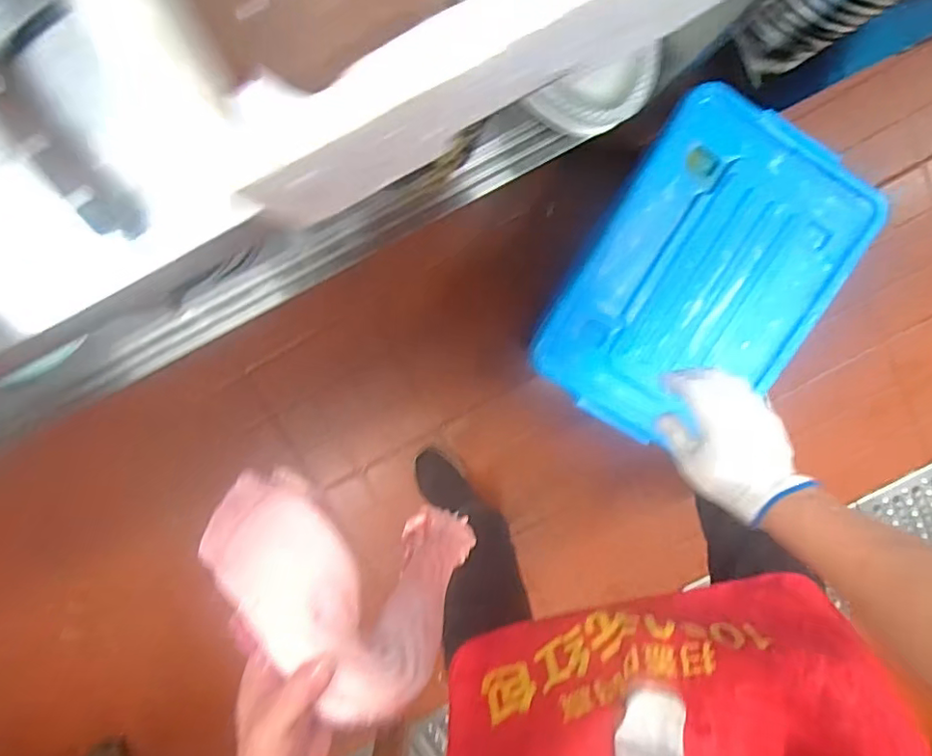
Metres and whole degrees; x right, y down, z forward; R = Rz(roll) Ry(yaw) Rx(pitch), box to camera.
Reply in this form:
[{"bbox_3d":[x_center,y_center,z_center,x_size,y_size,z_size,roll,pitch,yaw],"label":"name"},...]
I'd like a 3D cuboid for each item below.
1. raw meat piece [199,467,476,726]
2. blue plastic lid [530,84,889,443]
[{"bbox_3d":[-0.088,0.192,0.581,0.088,0.390,0.222,-42,72,5],"label":"raw meat piece"},{"bbox_3d":[0.357,-0.144,0.843,0.344,0.025,0.492,32,96,-5],"label":"blue plastic lid"}]

